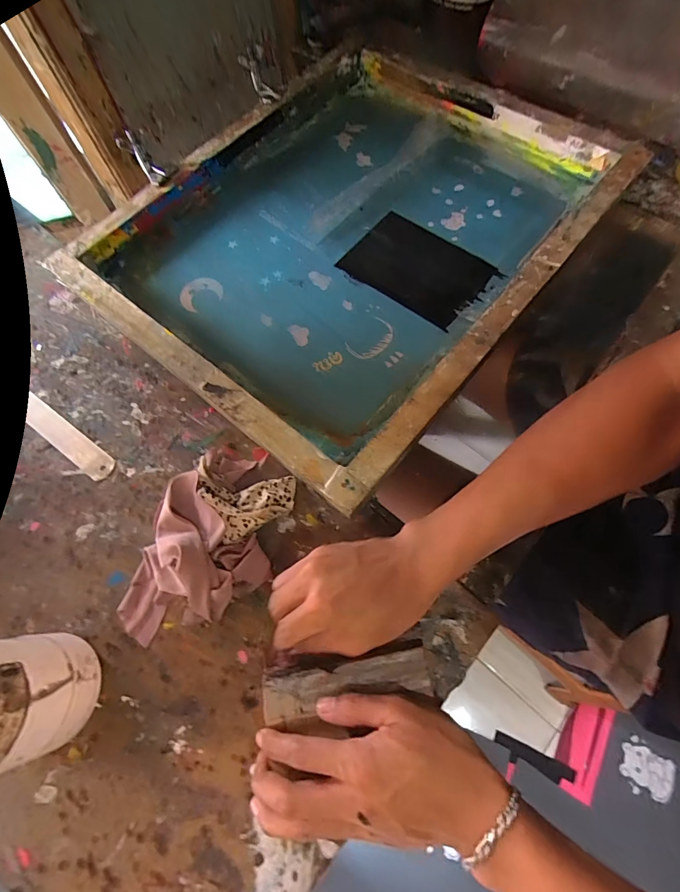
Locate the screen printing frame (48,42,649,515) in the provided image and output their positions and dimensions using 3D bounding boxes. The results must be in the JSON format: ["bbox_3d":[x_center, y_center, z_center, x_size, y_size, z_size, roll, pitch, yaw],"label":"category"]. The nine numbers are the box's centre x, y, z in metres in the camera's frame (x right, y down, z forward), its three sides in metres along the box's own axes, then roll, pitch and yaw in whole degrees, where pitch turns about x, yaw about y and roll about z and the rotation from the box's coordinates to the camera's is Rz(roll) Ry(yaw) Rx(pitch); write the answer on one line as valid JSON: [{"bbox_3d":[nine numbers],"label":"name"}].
[{"bbox_3d":[0.011,-0.256,0.465,0.437,0.050,0.527,38,75,15],"label":"screen printing frame"}]

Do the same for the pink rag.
[{"bbox_3d":[-0.113,0.080,0.340,0.104,0.038,0.174,19,71,9],"label":"pink rag"}]

